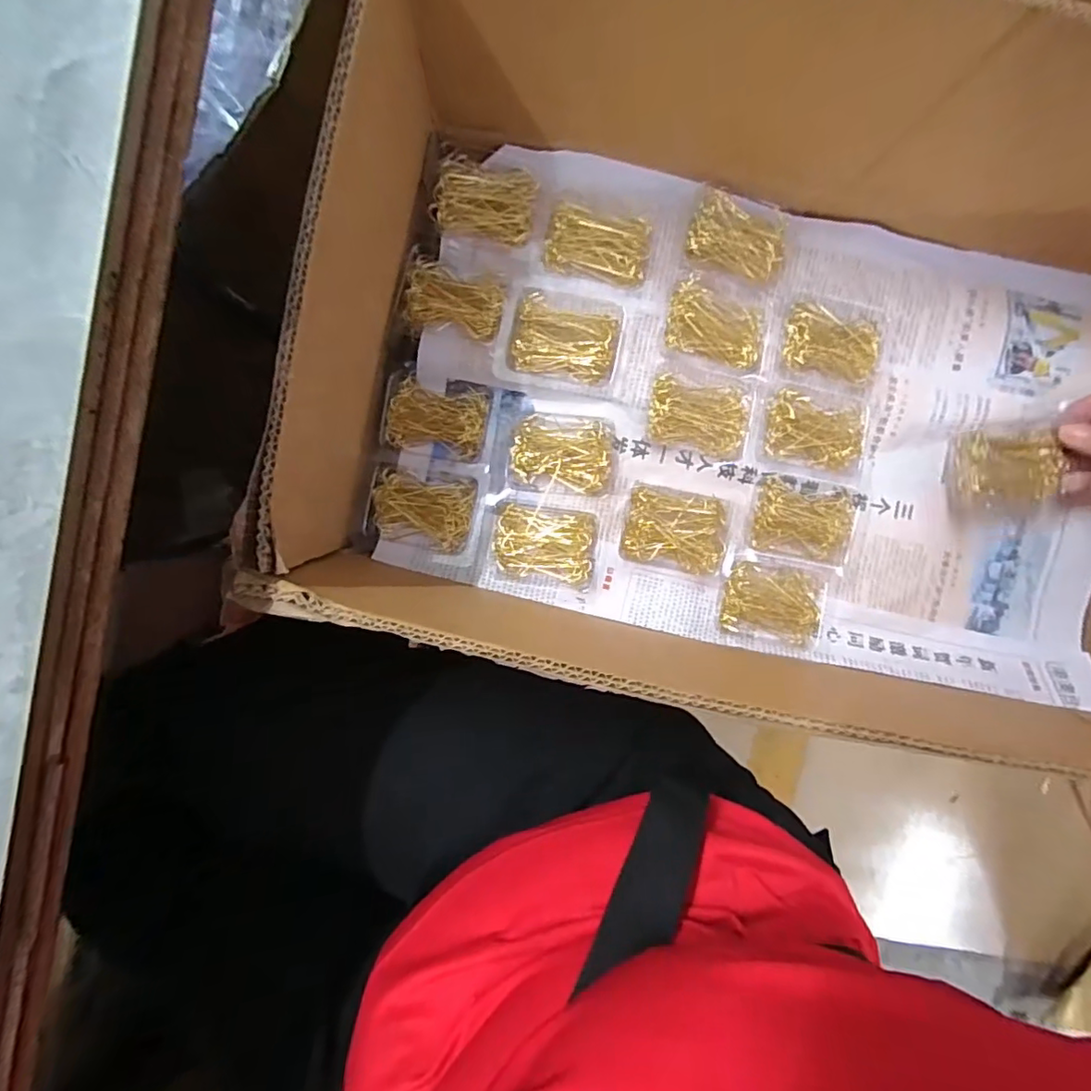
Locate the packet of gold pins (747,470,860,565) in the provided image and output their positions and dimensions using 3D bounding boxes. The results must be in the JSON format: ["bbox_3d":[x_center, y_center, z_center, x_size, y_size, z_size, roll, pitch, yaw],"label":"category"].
[{"bbox_3d":[0.193,-0.020,0.413,0.080,0.008,0.062,11,94,-4],"label":"packet of gold pins"}]

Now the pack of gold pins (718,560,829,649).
[{"bbox_3d":[0.171,0.043,0.411,0.082,0.017,0.058,9,94,-3],"label":"pack of gold pins"}]

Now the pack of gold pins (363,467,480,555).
[{"bbox_3d":[-0.090,-0.026,0.407,0.077,0.026,0.054,9,94,-3],"label":"pack of gold pins"}]

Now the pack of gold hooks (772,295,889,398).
[{"bbox_3d":[0.214,-0.149,0.405,0.084,0.020,0.071,11,94,-3],"label":"pack of gold hooks"}]

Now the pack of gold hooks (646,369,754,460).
[{"bbox_3d":[0.110,-0.096,0.400,0.073,0.024,0.057,10,94,-3],"label":"pack of gold hooks"}]

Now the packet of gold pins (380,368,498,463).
[{"bbox_3d":[-0.077,-0.095,0.407,0.078,0.027,0.056,10,94,-3],"label":"packet of gold pins"}]

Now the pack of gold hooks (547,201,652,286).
[{"bbox_3d":[0.037,-0.211,0.395,0.071,0.017,0.043,8,94,-3],"label":"pack of gold hooks"}]

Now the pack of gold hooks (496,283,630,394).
[{"bbox_3d":[0.012,-0.147,0.390,0.086,0.015,0.067,7,94,-3],"label":"pack of gold hooks"}]

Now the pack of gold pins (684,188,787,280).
[{"bbox_3d":[0.137,-0.221,0.398,0.072,0.010,0.052,14,93,-4],"label":"pack of gold pins"}]

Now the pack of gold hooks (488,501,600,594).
[{"bbox_3d":[-0.001,0.001,0.405,0.077,0.019,0.059,6,94,-3],"label":"pack of gold hooks"}]

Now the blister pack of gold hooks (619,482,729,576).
[{"bbox_3d":[0.093,-0.012,0.407,0.075,0.020,0.057,9,94,-3],"label":"blister pack of gold hooks"}]

